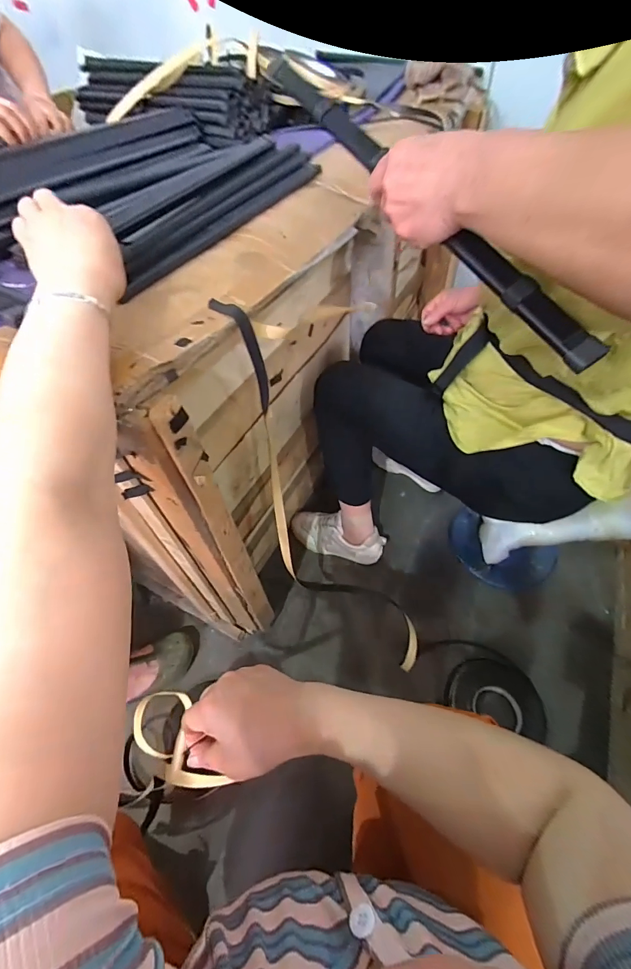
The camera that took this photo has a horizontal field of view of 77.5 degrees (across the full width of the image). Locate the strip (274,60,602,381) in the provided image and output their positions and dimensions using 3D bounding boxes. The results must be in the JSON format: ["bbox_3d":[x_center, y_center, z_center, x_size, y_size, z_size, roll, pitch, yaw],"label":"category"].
[{"bbox_3d":[0.078,-0.252,0.335,0.033,0.019,0.425,-27,71,-15],"label":"strip"}]

